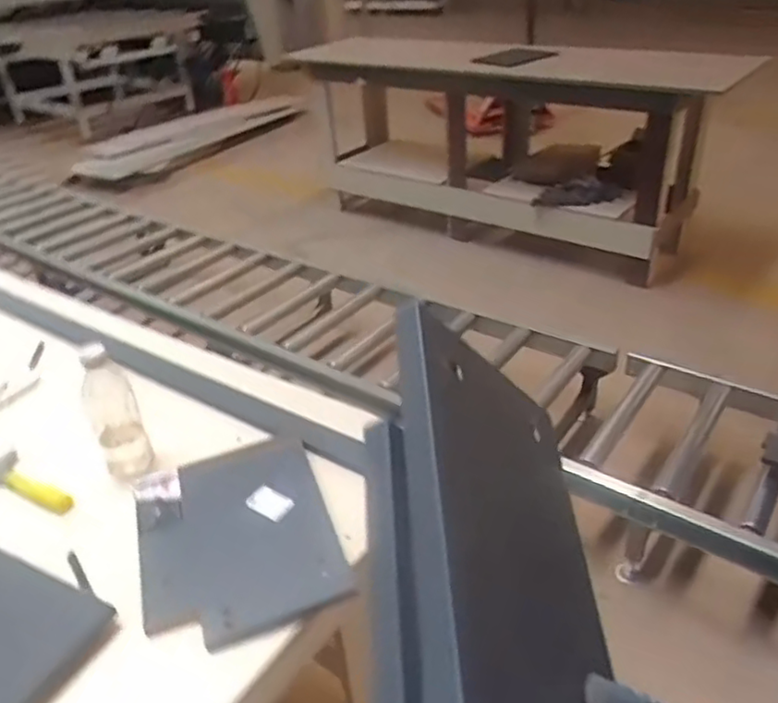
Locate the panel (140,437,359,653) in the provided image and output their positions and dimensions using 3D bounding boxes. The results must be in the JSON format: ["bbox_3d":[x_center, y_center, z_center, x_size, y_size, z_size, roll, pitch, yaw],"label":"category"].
[{"bbox_3d":[-0.215,0.258,0.932,0.257,0.019,0.338,-15,40,-15],"label":"panel"}]

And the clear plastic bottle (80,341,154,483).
[{"bbox_3d":[-0.442,0.096,1.062,0.084,0.235,0.083,-20,36,-23],"label":"clear plastic bottle"}]

